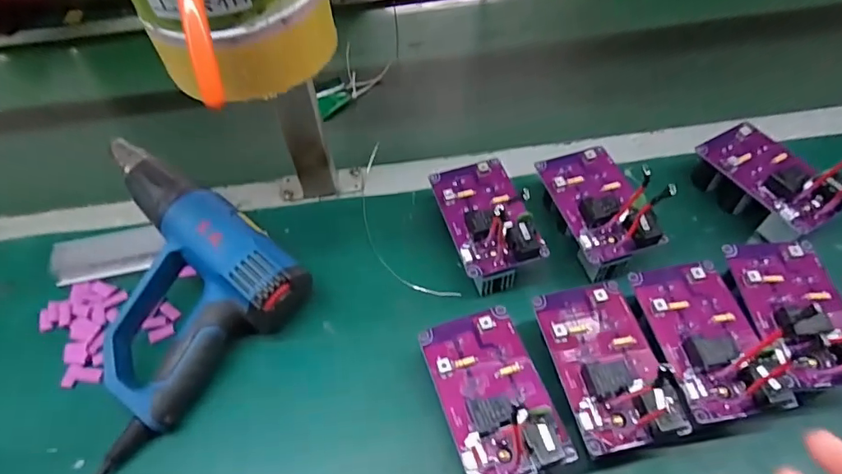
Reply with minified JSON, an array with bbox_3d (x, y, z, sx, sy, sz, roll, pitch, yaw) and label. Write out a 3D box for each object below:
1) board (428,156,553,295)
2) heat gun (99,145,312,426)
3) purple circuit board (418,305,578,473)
[{"bbox_3d":[0.068,-0.015,0.537,0.090,0.072,0.141,-15,55,-7],"label":"board"},{"bbox_3d":[-0.270,0.037,0.507,0.269,0.100,0.191,31,62,23],"label":"heat gun"},{"bbox_3d":[0.058,0.122,0.407,0.083,0.034,0.138,-17,55,-8],"label":"purple circuit board"}]

